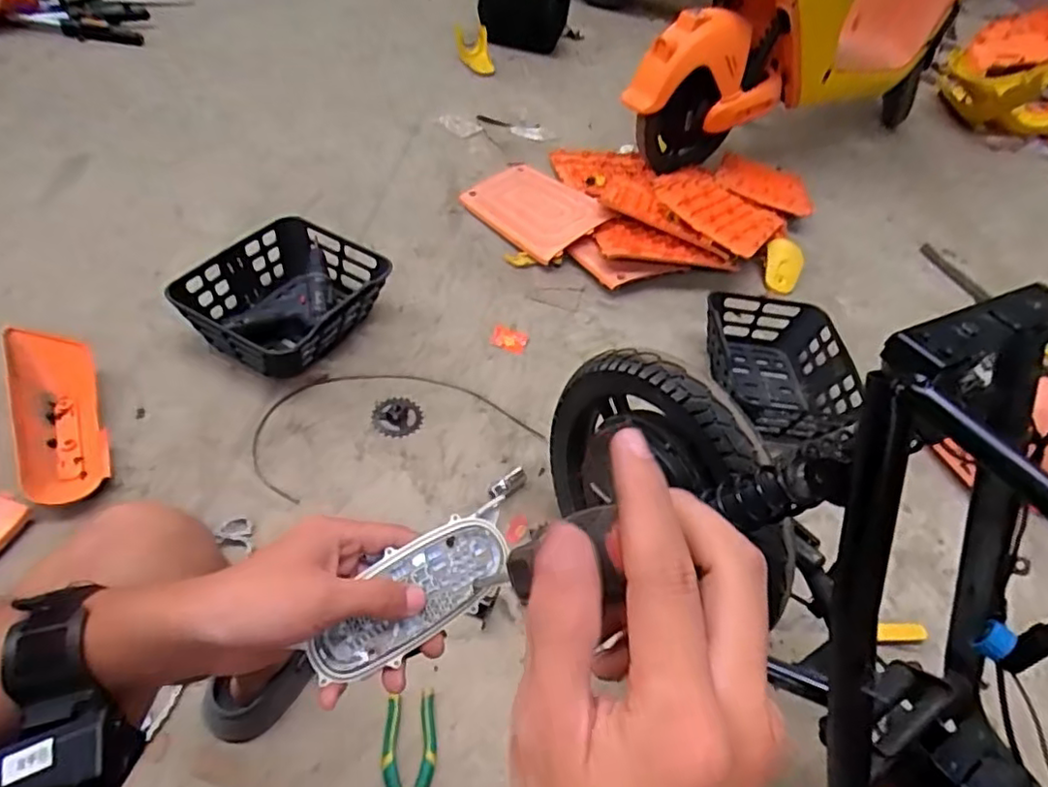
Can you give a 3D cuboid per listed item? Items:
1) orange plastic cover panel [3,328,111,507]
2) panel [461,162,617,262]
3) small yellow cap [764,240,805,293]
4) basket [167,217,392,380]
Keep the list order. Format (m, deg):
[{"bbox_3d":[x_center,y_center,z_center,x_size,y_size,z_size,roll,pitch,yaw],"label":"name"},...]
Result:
[{"bbox_3d":[-0.720,0.032,0.957,0.125,0.041,0.313,-22,66,-21],"label":"orange plastic cover panel"},{"bbox_3d":[0.032,-0.452,1.513,0.245,0.030,0.305,-38,62,-22],"label":"panel"},{"bbox_3d":[0.645,-0.315,1.550,0.099,0.030,0.141,8,83,-9],"label":"small yellow cap"},{"bbox_3d":[-0.423,-0.166,1.148,0.267,0.144,0.324,31,50,15],"label":"basket"}]

